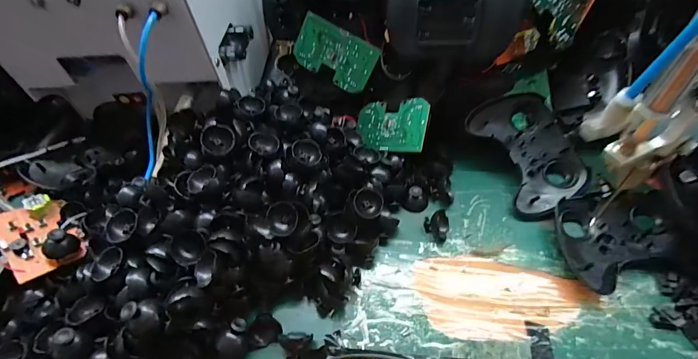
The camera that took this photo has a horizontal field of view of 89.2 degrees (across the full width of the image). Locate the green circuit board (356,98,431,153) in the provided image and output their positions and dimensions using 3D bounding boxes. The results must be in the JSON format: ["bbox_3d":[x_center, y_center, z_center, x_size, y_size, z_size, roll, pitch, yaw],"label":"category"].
[{"bbox_3d":[0.043,-0.057,0.374,0.089,0.004,0.054,6,83,42],"label":"green circuit board"}]

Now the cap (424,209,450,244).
[{"bbox_3d":[0.083,0.040,0.332,0.023,0.022,0.029,13,54,15],"label":"cap"}]

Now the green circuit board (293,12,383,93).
[{"bbox_3d":[-0.016,-0.137,0.391,0.091,0.054,0.004,30,25,5],"label":"green circuit board"}]

